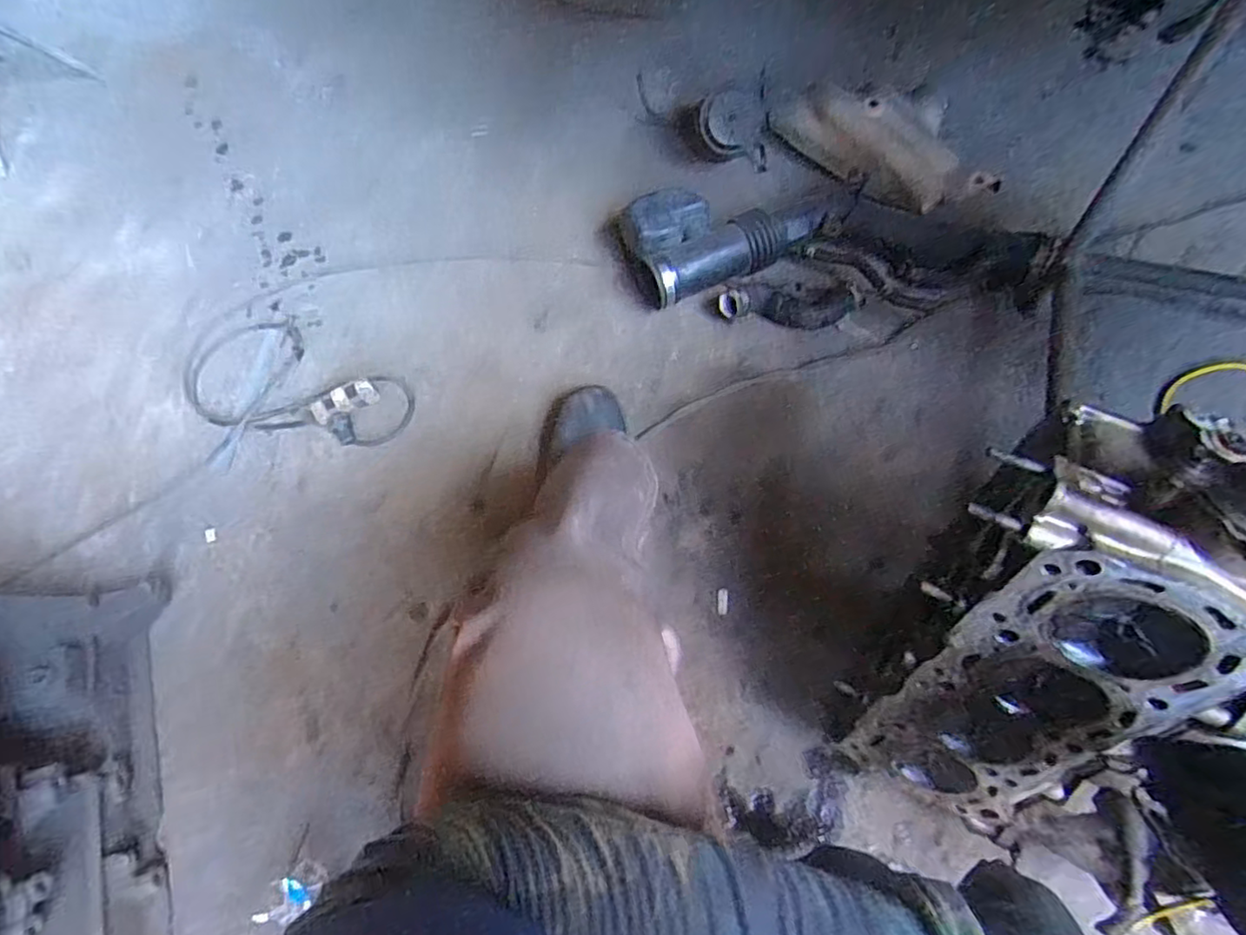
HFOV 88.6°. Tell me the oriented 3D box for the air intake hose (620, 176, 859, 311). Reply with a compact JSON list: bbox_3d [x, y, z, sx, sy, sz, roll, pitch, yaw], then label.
[{"bbox_3d":[0.181,-0.369,0.983,0.357,0.104,0.166,-28,66,-7],"label":"air intake hose"}]

